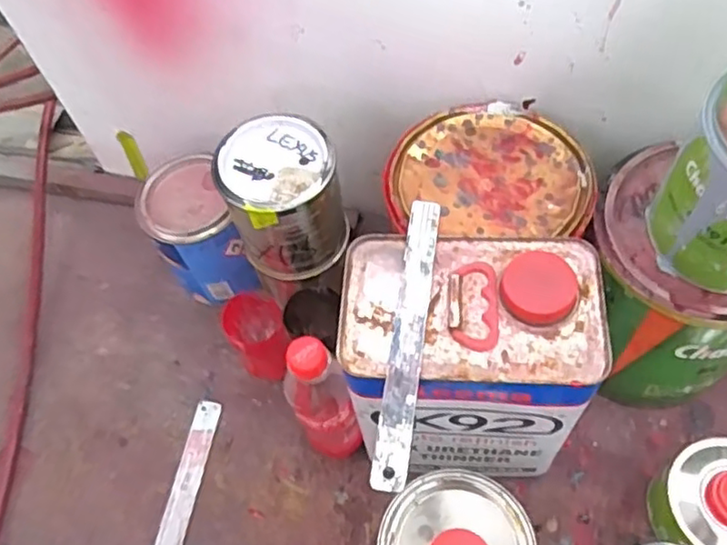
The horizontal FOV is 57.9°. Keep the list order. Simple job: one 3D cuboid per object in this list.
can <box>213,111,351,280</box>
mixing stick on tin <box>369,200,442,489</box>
[{"bbox_3d":[-0.072,-0.063,0.581,0.091,0.112,0.094,-3,59,5],"label":"can"},{"bbox_3d":[0.029,0.037,0.415,0.019,0.004,0.197,7,60,7],"label":"mixing stick on tin"}]

